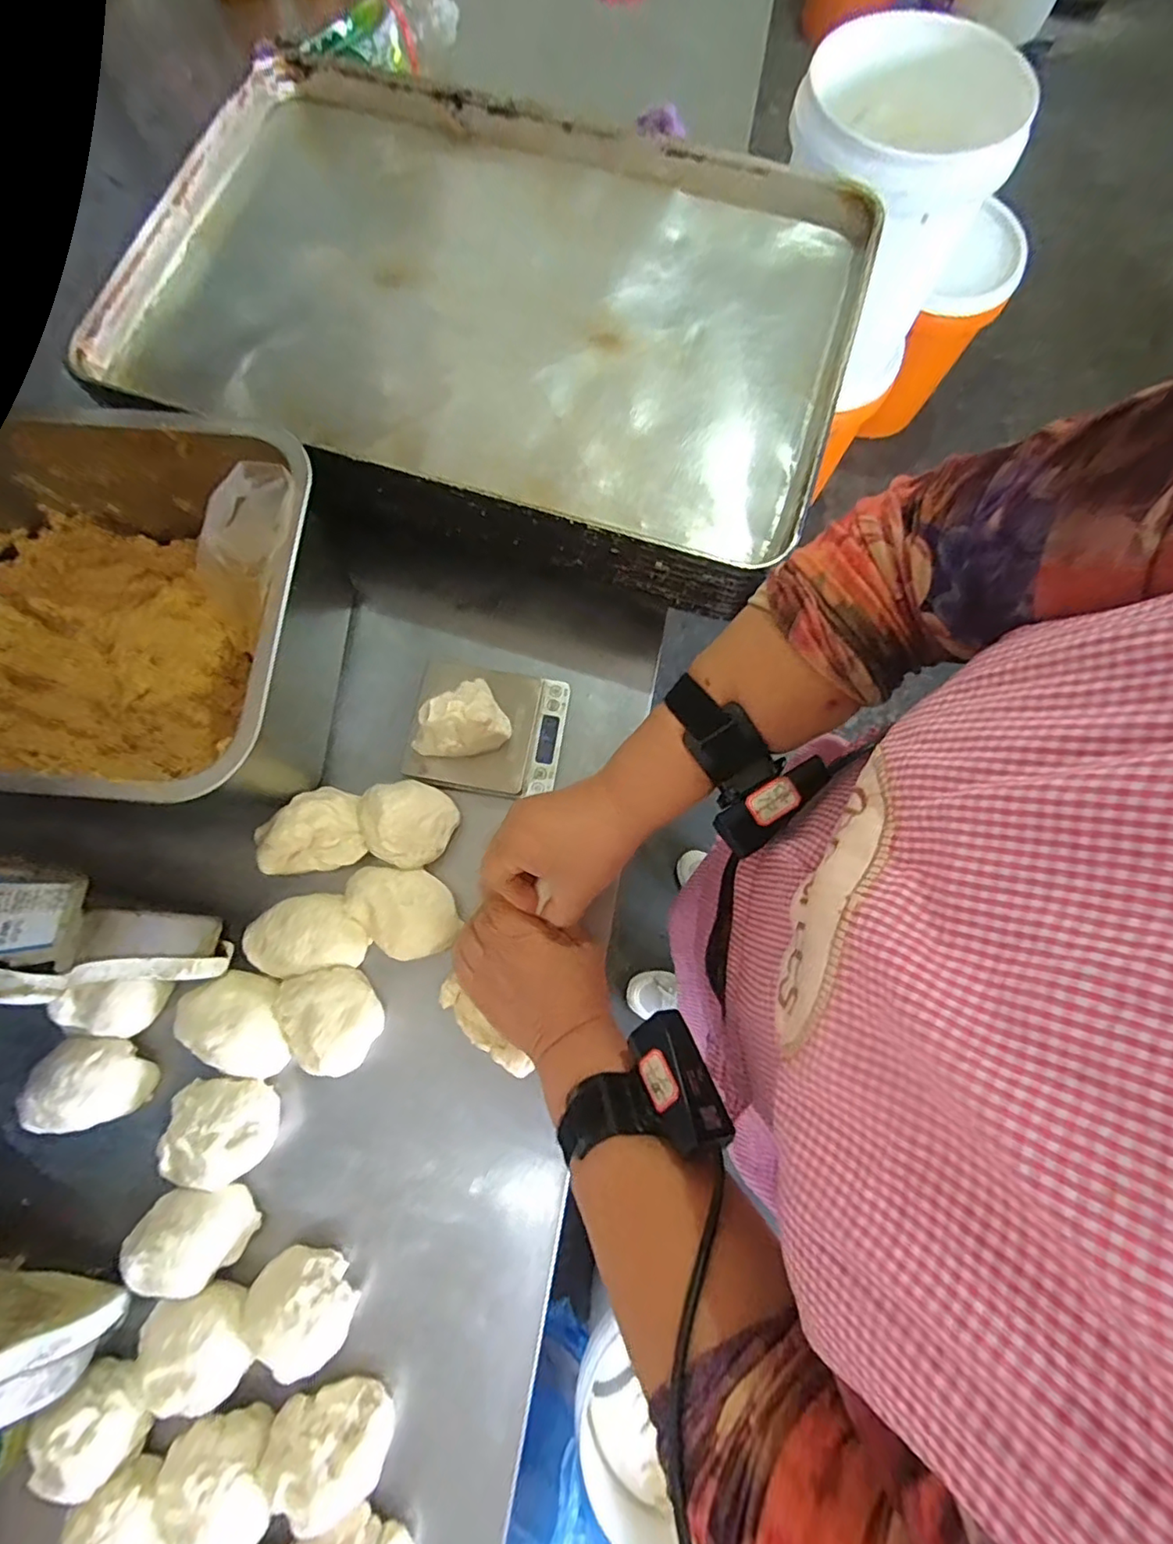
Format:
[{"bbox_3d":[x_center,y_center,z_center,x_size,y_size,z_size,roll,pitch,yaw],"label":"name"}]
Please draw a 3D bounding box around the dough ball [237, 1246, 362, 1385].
[{"bbox_3d":[-0.189,0.356,0.397,0.069,0.049,0.061,42,80,9],"label":"dough ball"}]

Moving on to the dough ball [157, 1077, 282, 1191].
[{"bbox_3d":[-0.259,0.254,0.426,0.071,0.038,0.066,0,76,0],"label":"dough ball"}]

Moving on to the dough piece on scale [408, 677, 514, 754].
[{"bbox_3d":[-0.100,-0.035,0.465,0.071,0.058,0.056,-31,78,-7],"label":"dough piece on scale"}]

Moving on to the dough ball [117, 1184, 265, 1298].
[{"bbox_3d":[-0.270,0.317,0.408,0.077,0.043,0.062,-37,79,-9],"label":"dough ball"}]

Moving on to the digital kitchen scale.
[{"bbox_3d":[-0.081,-0.036,0.495,0.122,0.016,0.102,9,76,2],"label":"digital kitchen scale"}]

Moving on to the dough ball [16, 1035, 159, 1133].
[{"bbox_3d":[-0.358,0.220,0.424,0.076,0.037,0.058,-10,77,-3],"label":"dough ball"}]

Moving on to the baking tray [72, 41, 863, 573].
[{"bbox_3d":[-0.082,-0.407,0.516,0.597,0.044,0.385,17,80,4],"label":"baking tray"}]

